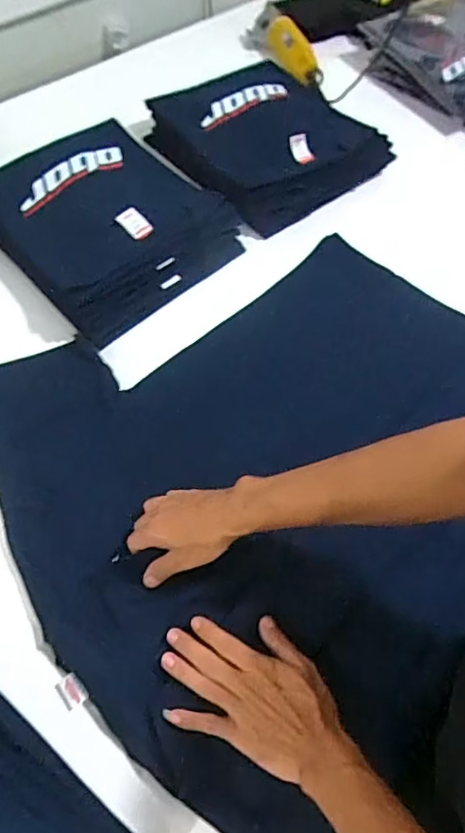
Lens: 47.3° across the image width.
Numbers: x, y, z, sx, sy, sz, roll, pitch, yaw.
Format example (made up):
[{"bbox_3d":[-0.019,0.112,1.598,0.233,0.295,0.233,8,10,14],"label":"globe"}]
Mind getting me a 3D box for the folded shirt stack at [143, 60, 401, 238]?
[{"bbox_3d":[0.046,-0.528,0.968,0.330,0.087,0.405,-31,65,-19],"label":"folded shirt stack"}]

